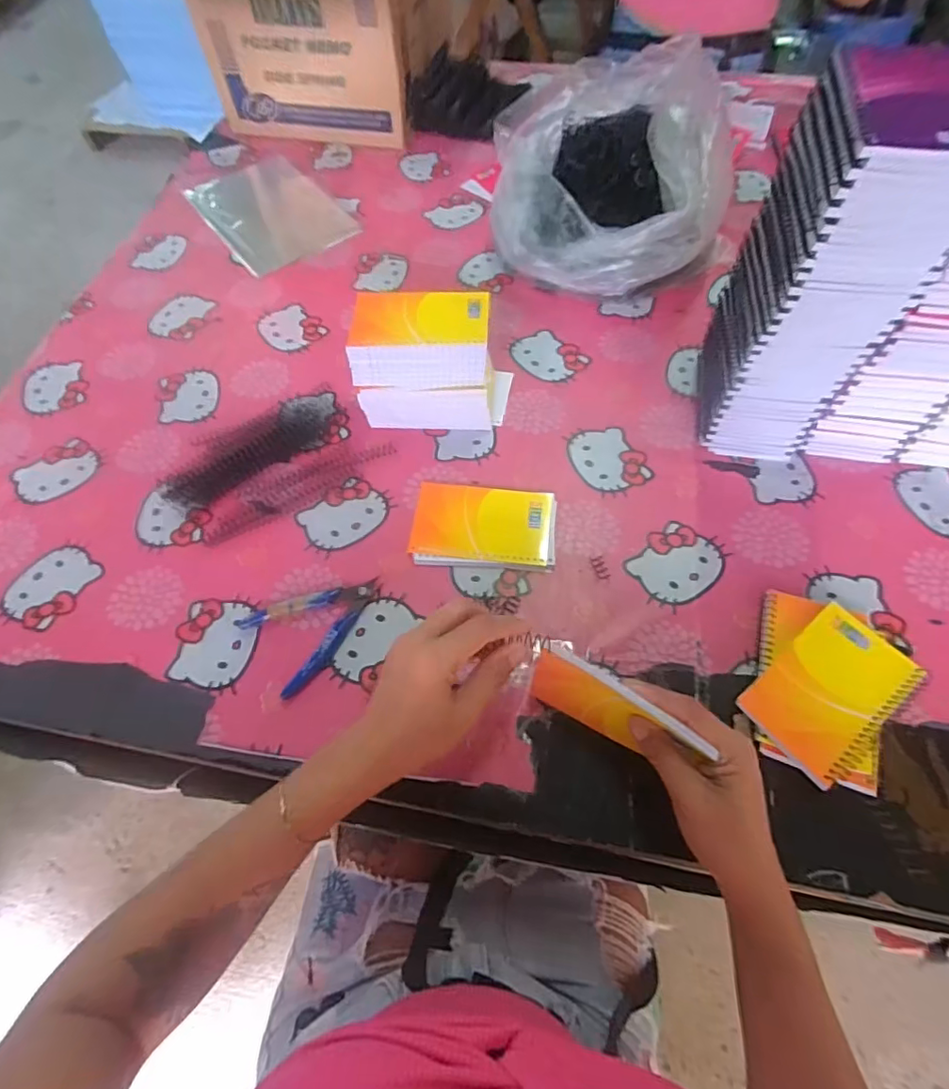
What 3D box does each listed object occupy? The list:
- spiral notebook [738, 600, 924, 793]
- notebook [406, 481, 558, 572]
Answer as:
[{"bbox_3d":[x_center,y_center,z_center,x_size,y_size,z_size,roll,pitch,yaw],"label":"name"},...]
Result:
[{"bbox_3d":[0.273,0.112,0.417,0.128,0.010,0.079,-38,62,-13],"label":"spiral notebook"},{"bbox_3d":[0.010,-0.018,0.514,0.134,0.006,0.088,5,60,4],"label":"notebook"}]

